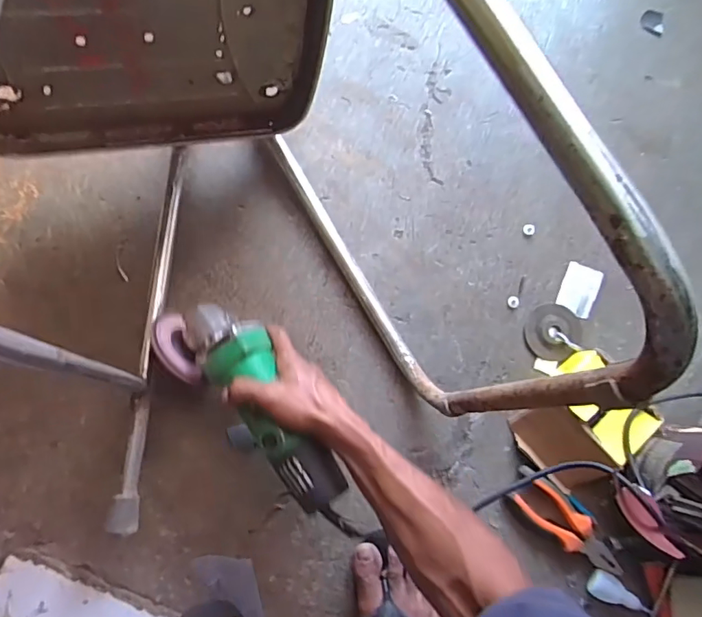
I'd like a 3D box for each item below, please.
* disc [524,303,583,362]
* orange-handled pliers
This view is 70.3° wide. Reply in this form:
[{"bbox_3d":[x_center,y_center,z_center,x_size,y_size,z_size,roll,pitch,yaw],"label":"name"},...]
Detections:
[{"bbox_3d":[0.263,0.031,0.647,0.071,0.011,0.072,0,81,-3],"label":"disc"},{"bbox_3d":[0.265,0.266,0.601,0.148,0.019,0.046,41,81,4],"label":"orange-handled pliers"}]

